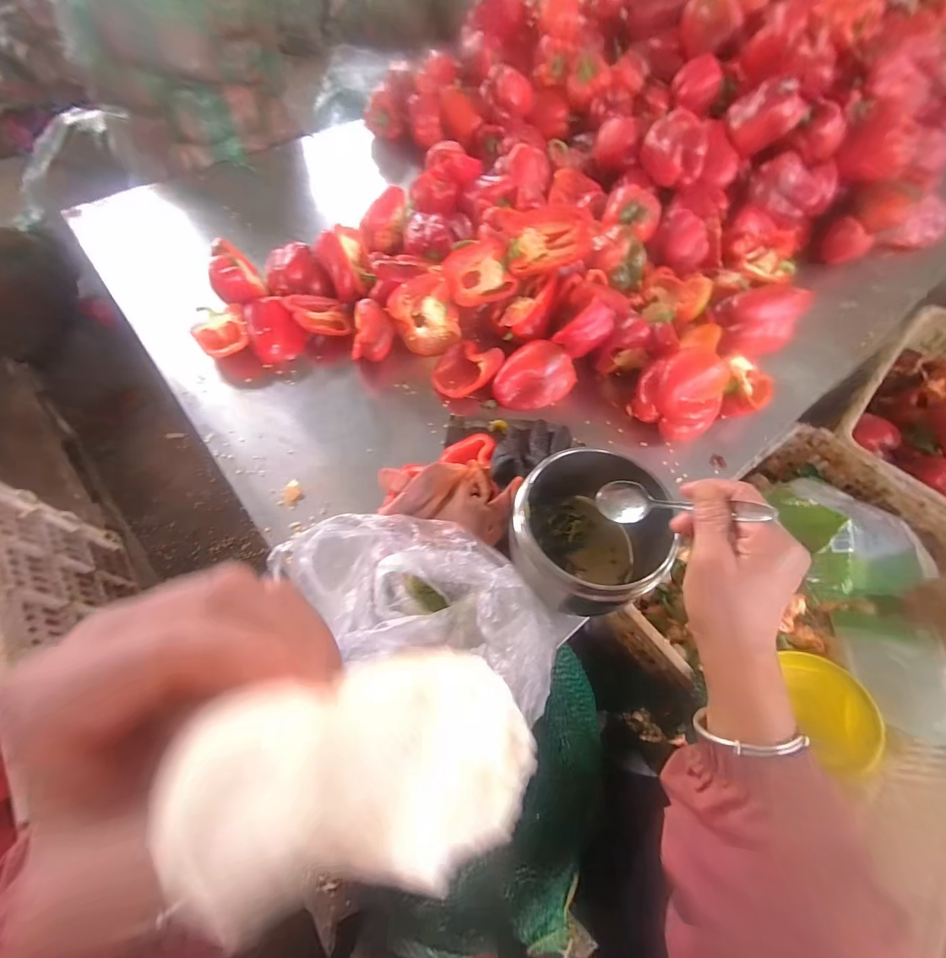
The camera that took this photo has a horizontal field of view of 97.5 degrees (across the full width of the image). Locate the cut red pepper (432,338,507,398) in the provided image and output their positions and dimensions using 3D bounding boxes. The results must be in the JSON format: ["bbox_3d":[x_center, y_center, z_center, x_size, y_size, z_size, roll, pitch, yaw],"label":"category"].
[{"bbox_3d":[-0.014,-0.160,0.610,0.093,0.041,0.094,34,65,15],"label":"cut red pepper"}]

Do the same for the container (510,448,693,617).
[{"bbox_3d":[0.115,0.065,0.431,0.151,0.114,0.125,1,61,-2],"label":"container"}]

